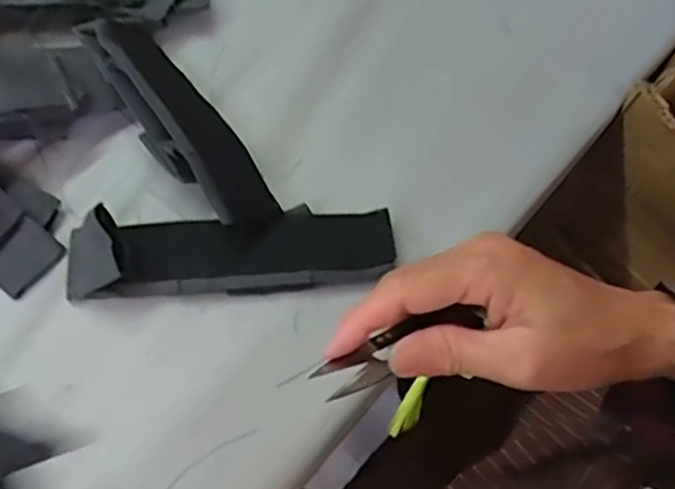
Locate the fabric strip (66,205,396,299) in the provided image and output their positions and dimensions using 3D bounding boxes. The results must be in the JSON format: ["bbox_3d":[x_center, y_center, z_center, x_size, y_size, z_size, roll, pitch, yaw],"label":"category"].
[{"bbox_3d":[-0.064,0.000,0.404,0.195,0.040,0.050,-5,64,-4],"label":"fabric strip"}]

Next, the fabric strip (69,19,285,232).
[{"bbox_3d":[-0.104,-0.084,0.439,0.051,0.029,0.183,-33,69,-17],"label":"fabric strip"}]

